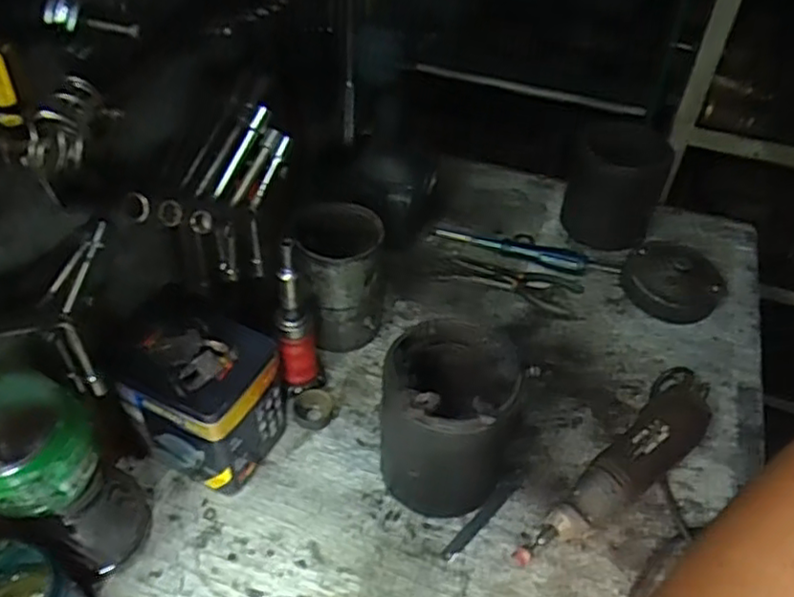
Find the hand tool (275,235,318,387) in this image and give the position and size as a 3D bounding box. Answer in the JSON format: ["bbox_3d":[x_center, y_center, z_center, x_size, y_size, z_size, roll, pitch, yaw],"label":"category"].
[{"bbox_3d":[-0.093,0.027,0.624,0.033,0.192,0.024,1,46,-4],"label":"hand tool"}]

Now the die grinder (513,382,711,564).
[{"bbox_3d":[0.203,0.155,0.611,0.263,0.047,0.063,-32,56,-30],"label":"die grinder"}]

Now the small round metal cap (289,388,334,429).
[{"bbox_3d":[-0.083,0.107,0.662,0.039,0.019,0.042,3,46,-3],"label":"small round metal cap"}]

